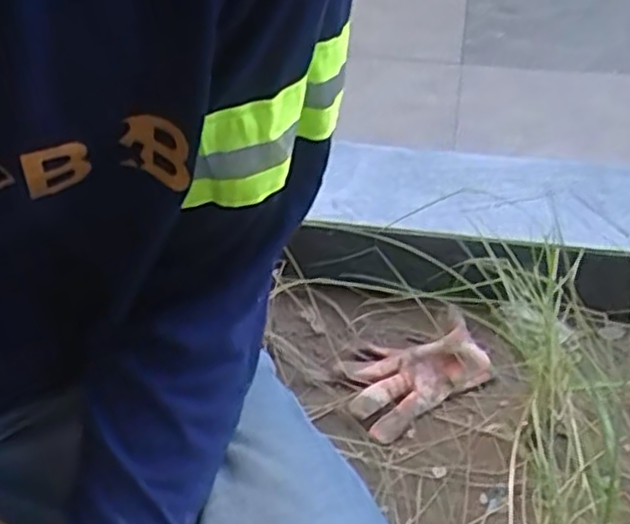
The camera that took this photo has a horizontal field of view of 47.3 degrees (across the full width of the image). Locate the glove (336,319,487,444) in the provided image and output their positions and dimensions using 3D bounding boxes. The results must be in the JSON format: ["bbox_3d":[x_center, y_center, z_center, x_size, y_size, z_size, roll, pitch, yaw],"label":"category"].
[{"bbox_3d":[0.107,0.118,0.793,0.154,0.054,0.101,-23,47,-19],"label":"glove"}]

